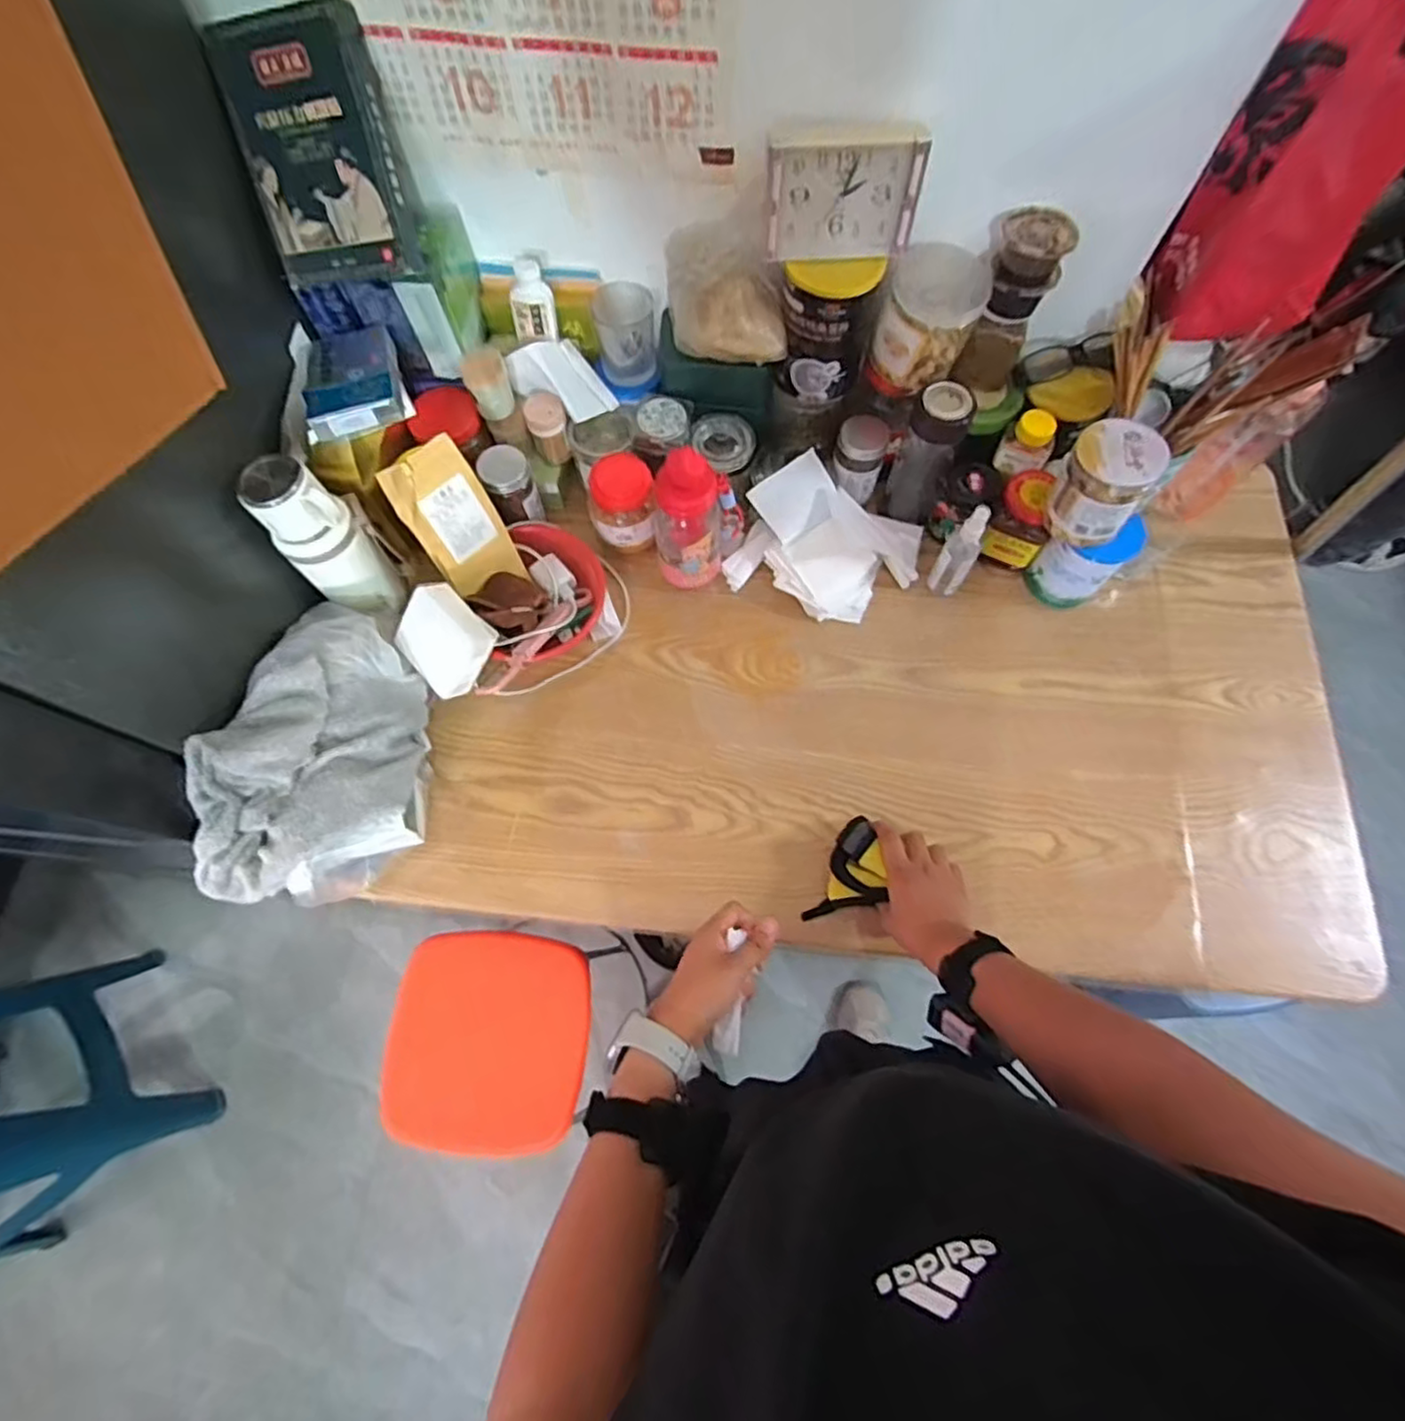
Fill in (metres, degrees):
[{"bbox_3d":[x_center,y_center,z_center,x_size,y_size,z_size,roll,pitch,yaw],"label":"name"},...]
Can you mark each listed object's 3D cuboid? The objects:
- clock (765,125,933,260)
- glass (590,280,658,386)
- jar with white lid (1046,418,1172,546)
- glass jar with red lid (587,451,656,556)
[{"bbox_3d":[0.130,-0.478,0.621,0.135,0.105,0.030,0,70,1],"label":"clock"},{"bbox_3d":[-0.091,-0.447,0.798,0.067,0.091,0.063,0,69,1],"label":"glass"},{"bbox_3d":[0.415,-0.238,0.698,0.082,0.106,0.081,0,70,1],"label":"jar with white lid"},{"bbox_3d":[-0.095,-0.242,0.819,0.076,0.127,0.070,0,70,1],"label":"glass jar with red lid"}]

